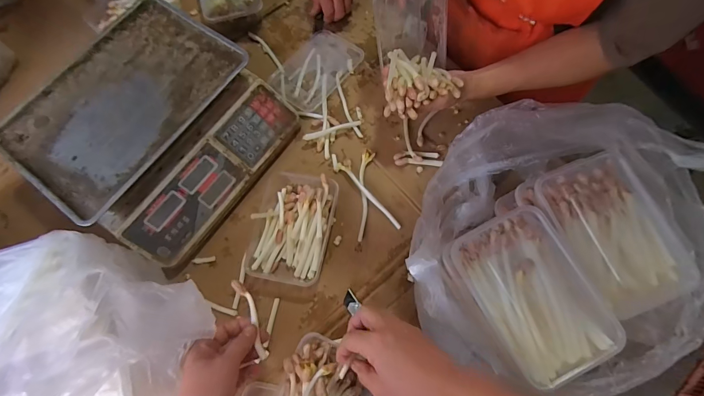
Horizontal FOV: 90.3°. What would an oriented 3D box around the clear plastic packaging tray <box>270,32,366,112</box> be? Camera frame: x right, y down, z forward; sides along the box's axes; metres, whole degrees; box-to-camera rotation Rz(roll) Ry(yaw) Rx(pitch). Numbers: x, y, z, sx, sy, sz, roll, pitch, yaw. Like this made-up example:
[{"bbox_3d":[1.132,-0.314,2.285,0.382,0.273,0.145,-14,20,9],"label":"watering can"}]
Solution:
[{"bbox_3d":[-0.064,-0.229,0.623,0.105,0.011,0.154,38,77,13],"label":"clear plastic packaging tray"}]

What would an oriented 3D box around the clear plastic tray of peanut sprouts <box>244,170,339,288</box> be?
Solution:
[{"bbox_3d":[-0.093,0.042,0.543,0.121,0.042,0.169,10,73,6],"label":"clear plastic tray of peanut sprouts"}]

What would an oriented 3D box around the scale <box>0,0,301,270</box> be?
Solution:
[{"bbox_3d":[-0.303,-0.106,0.551,0.306,0.111,0.327,35,77,13],"label":"scale"}]

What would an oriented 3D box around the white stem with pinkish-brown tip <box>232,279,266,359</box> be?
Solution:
[{"bbox_3d":[-0.126,0.151,0.437,0.016,0.013,0.102,-20,81,-4],"label":"white stem with pinkish-brown tip"}]

